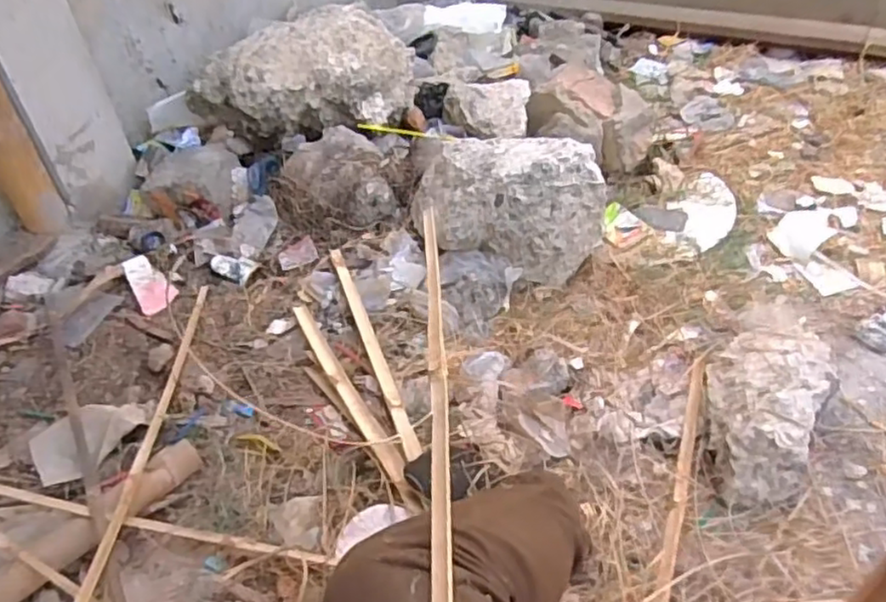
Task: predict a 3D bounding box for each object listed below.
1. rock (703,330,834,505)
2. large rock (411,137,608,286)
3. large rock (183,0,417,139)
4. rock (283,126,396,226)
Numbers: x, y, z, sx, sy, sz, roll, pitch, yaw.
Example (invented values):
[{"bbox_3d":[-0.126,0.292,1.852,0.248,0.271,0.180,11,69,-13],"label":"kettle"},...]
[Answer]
[{"bbox_3d":[0.466,0.140,0.973,0.155,0.098,0.299,16,45,19],"label":"rock"},{"bbox_3d":[0.111,-0.192,1.255,0.370,0.196,0.194,12,44,16],"label":"large rock"},{"bbox_3d":[-0.311,-0.483,1.463,0.486,0.187,0.219,-8,42,-2],"label":"large rock"},{"bbox_3d":[-0.214,-0.245,1.393,0.196,0.121,0.228,-17,43,-12],"label":"rock"}]

